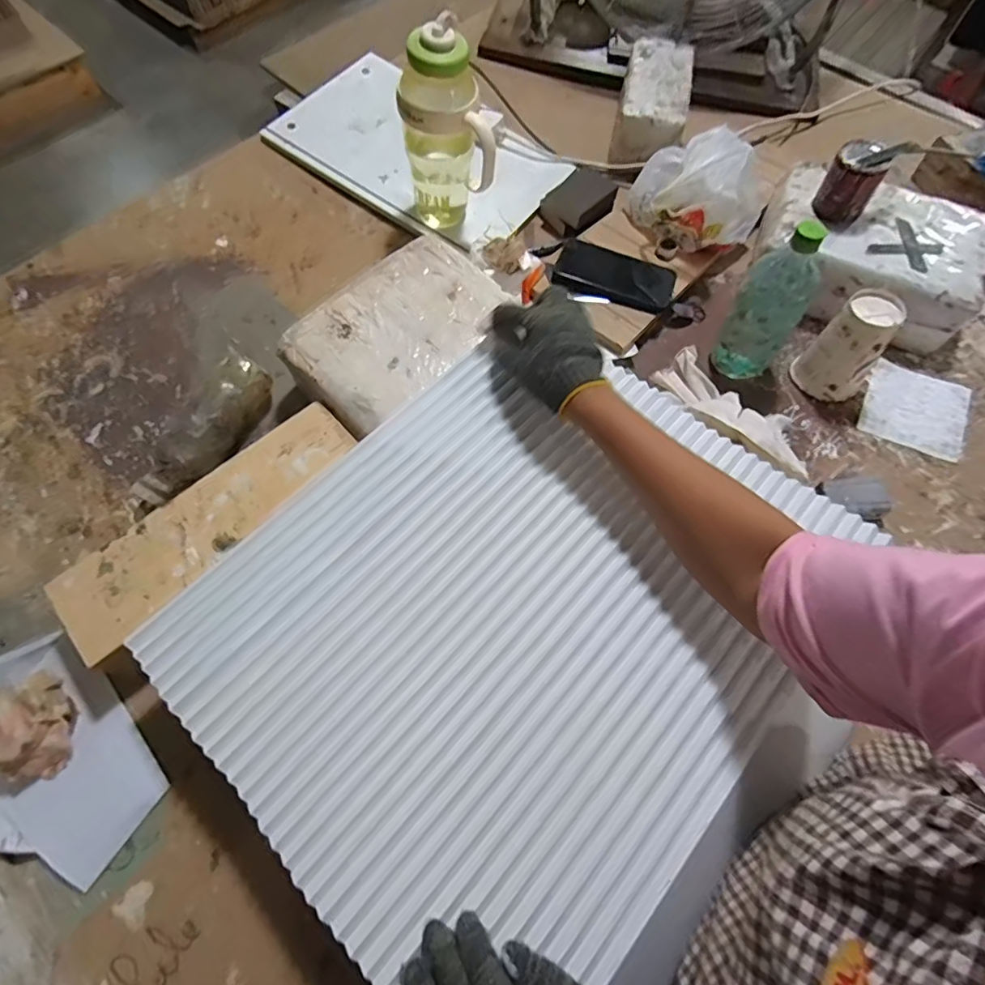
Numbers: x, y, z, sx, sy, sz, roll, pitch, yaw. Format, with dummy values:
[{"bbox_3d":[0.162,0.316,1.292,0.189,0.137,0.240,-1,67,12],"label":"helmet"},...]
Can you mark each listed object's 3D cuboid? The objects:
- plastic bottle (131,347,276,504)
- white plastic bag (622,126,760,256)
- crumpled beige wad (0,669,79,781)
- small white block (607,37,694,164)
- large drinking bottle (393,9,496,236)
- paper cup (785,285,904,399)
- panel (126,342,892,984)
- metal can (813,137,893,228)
[{"bbox_3d":[-0.363,-0.079,0.651,0.079,0.063,0.208,27,70,10],"label":"plastic bottle"},{"bbox_3d":[0.301,-0.441,0.772,0.188,0.131,0.186,28,69,11],"label":"white plastic bag"},{"bbox_3d":[-0.457,0.228,0.515,0.065,0.057,0.096,-1,66,-1],"label":"crumpled beige wad"},{"bbox_3d":[0.277,-0.663,0.898,0.113,0.079,0.235,12,67,5],"label":"small white block"},{"bbox_3d":[-0.060,-0.476,0.712,0.117,0.225,0.095,-5,66,-3],"label":"large drinking bottle"},{"bbox_3d":[0.462,-0.188,0.666,0.102,0.116,0.084,-39,73,-15],"label":"paper cup"},{"bbox_3d":[0.033,0.101,0.491,0.496,0.025,0.549,40,71,20],"label":"panel"},{"bbox_3d":[0.474,-0.411,0.697,0.062,0.081,0.062,0,66,0],"label":"metal can"}]

